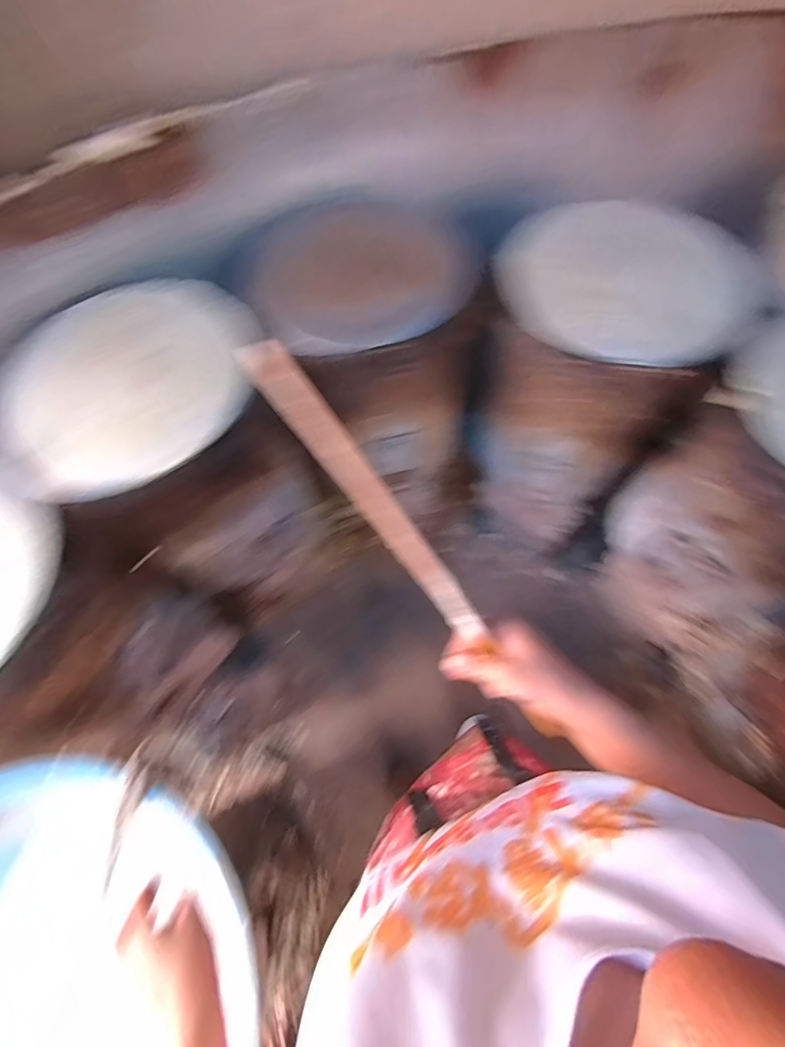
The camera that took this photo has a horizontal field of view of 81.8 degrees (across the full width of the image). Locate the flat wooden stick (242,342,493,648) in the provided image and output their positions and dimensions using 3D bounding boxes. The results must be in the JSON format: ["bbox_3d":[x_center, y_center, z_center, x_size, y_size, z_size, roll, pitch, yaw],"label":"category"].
[{"bbox_3d":[-0.013,-0.018,0.367,0.030,0.008,0.288,-42,104,-16],"label":"flat wooden stick"}]

